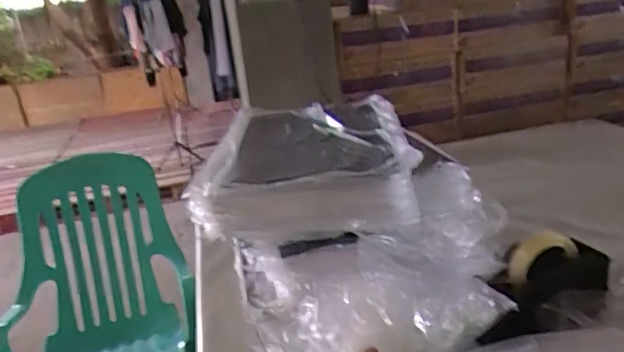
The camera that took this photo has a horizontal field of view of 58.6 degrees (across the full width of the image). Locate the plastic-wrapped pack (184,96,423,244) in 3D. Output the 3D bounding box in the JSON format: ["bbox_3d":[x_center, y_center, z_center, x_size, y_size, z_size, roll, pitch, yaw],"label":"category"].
[{"bbox_3d":[0.003,-0.023,0.954,0.323,0.101,0.428,-5,20,8],"label":"plastic-wrapped pack"}]

